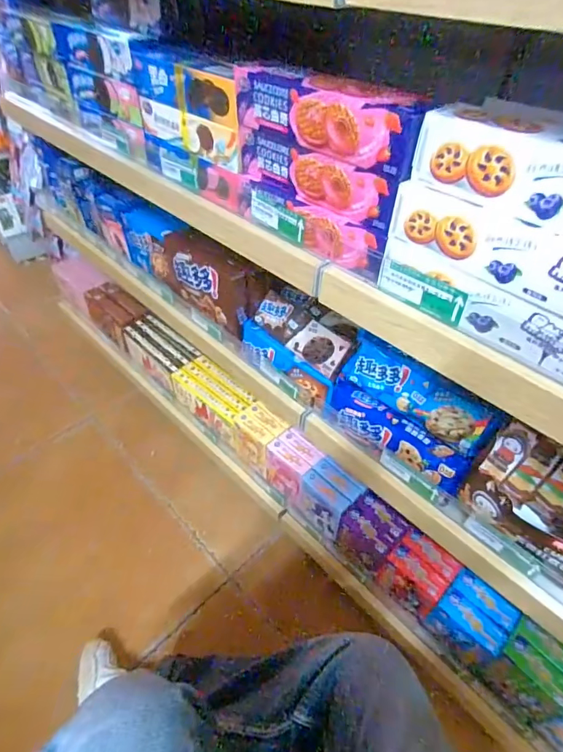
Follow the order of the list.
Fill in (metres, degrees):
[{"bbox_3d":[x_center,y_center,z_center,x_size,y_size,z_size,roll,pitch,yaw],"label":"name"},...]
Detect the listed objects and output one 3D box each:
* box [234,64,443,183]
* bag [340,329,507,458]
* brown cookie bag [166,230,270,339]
[{"bbox_3d":[0.047,-0.267,0.432,0.050,0.062,0.223,-34,56,-30],"label":"box"},{"bbox_3d":[0.191,0.020,0.596,0.213,0.079,0.038,36,30,28],"label":"bag"},{"bbox_3d":[-0.134,-0.186,0.775,0.238,0.148,0.066,33,53,26],"label":"brown cookie bag"}]

